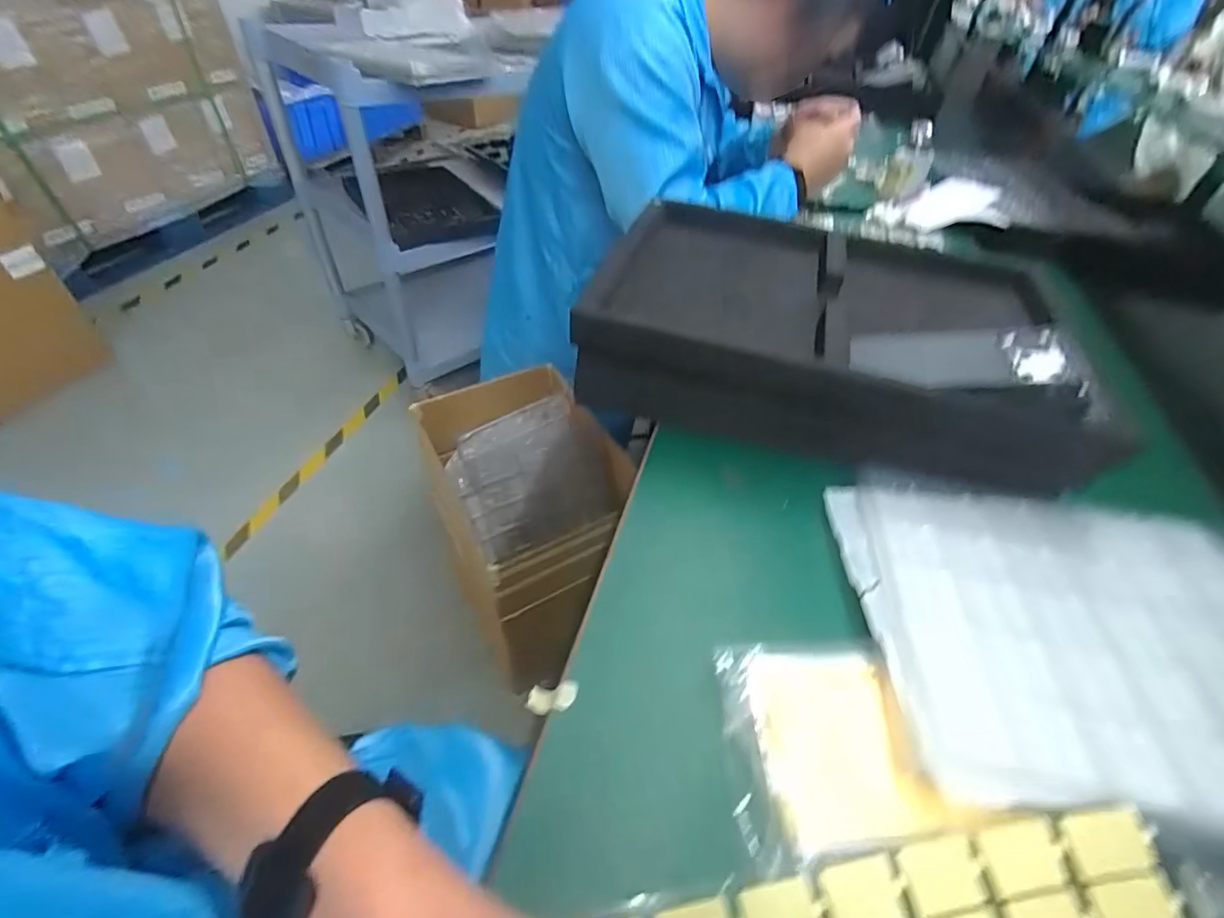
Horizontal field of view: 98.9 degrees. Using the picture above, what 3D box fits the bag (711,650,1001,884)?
[{"bbox_3d":[0.120,0.160,0.301,0.110,0.021,0.107,-4,48,-9],"label":"bag"}]

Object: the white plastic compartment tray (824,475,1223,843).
[{"bbox_3d":[0.329,0.117,0.339,0.325,0.019,0.229,7,48,1],"label":"white plastic compartment tray"}]

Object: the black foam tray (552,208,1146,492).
[{"bbox_3d":[0.205,-0.137,0.517,0.413,0.115,0.299,18,49,11],"label":"black foam tray"}]

